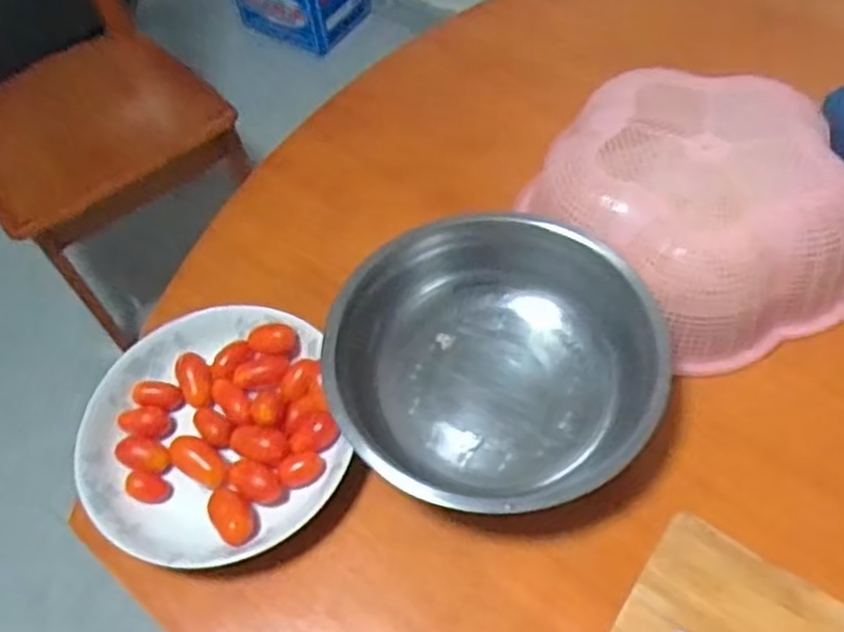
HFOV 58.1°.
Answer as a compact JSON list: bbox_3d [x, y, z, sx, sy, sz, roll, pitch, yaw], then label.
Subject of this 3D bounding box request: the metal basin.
[{"bbox_3d":[0.049,0.028,0.526,0.222,0.058,0.209,1,57,5],"label":"metal basin"}]

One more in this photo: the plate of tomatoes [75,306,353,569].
[{"bbox_3d":[-0.146,0.085,0.534,0.169,0.044,0.171,-2,57,3],"label":"plate of tomatoes"}]

